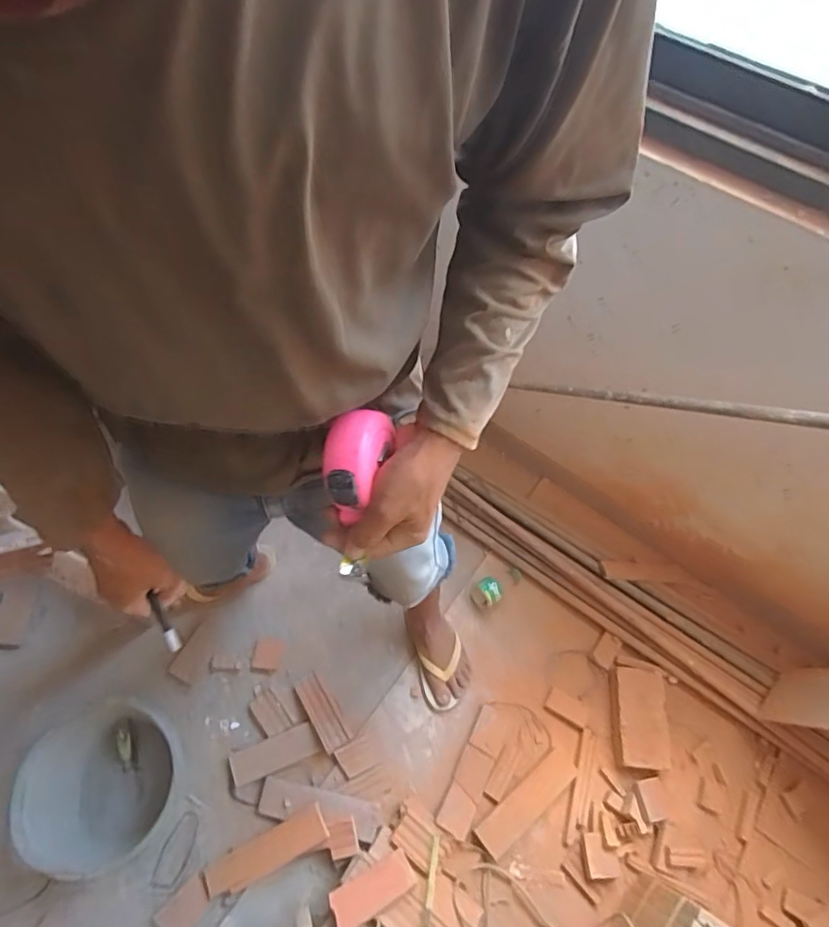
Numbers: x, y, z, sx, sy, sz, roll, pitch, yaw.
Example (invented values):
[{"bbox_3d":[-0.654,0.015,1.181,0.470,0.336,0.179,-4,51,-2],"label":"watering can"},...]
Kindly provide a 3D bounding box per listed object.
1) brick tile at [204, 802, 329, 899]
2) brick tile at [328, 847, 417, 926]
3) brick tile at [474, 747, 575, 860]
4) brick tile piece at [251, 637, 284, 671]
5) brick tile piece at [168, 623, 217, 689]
[{"bbox_3d":[-0.276,0.722,1.008,0.233,0.021,0.063,-25,57,-10],"label":"brick tile"},{"bbox_3d":[-0.073,0.746,0.947,0.149,0.026,0.062,-8,58,-37],"label":"brick tile"},{"bbox_3d":[0.228,0.680,1.091,0.232,0.026,0.068,-35,69,-20],"label":"brick tile"},{"bbox_3d":[-0.324,0.418,1.192,0.061,0.008,0.065,9,60,2],"label":"brick tile piece"},{"bbox_3d":[-0.478,0.415,1.179,0.064,0.013,0.115,25,62,11],"label":"brick tile piece"}]

